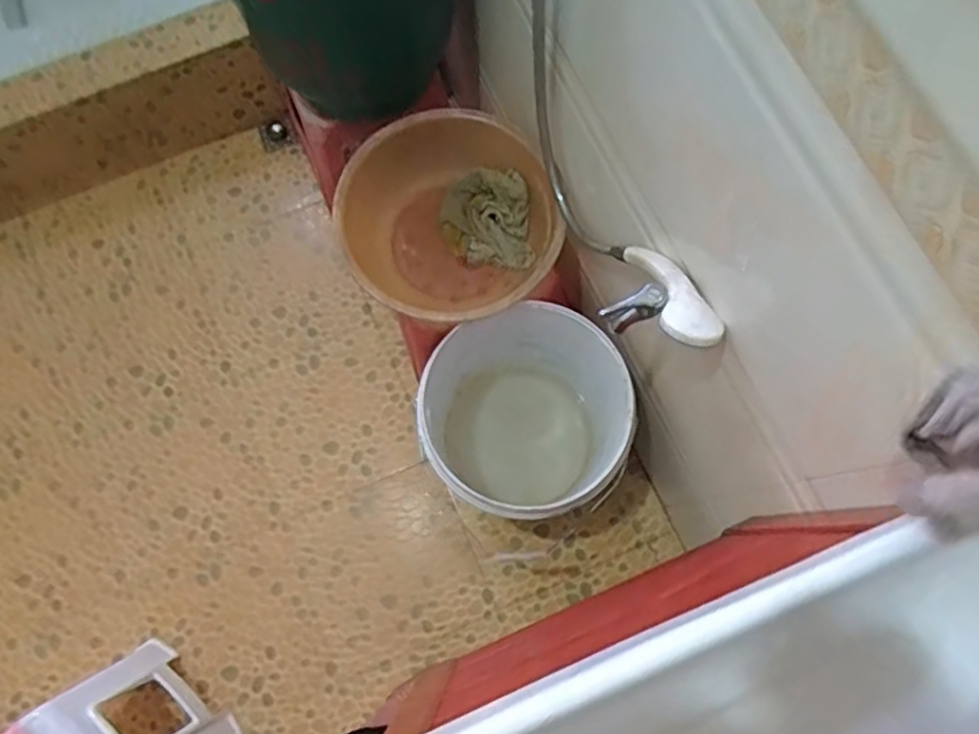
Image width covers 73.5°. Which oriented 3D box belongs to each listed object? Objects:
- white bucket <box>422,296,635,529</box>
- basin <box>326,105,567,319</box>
[{"bbox_3d":[0.061,0.085,1.080,0.280,0.368,0.327,32,77,9],"label":"white bucket"},{"bbox_3d":[-0.060,-0.208,1.018,0.305,0.153,0.315,0,74,1],"label":"basin"}]

